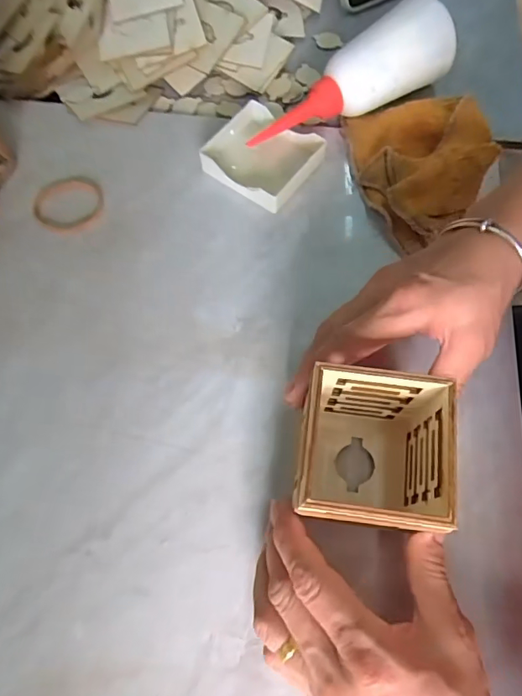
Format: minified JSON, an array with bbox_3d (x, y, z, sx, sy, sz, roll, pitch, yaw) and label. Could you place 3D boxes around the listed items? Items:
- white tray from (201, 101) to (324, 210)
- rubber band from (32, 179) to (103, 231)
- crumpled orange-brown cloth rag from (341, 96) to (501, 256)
[{"bbox_3d":[0.002,-0.154,0.382,0.086,0.023,0.076,33,71,13],"label":"white tray"},{"bbox_3d":[-0.148,-0.112,0.365,0.052,0.004,0.048,0,67,0],"label":"rubber band"},{"bbox_3d":[0.121,-0.144,0.361,0.088,0.047,0.131,-8,67,-4],"label":"crumpled orange-brown cloth rag"}]

